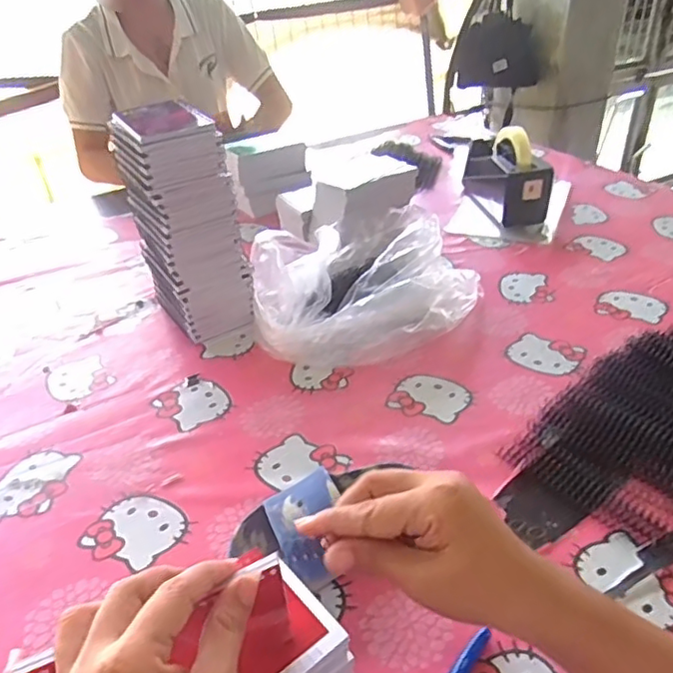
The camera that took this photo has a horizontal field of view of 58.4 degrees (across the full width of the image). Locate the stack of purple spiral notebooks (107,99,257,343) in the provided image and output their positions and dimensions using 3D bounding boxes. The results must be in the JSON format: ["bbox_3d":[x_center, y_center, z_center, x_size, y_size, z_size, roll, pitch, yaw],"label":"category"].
[{"bbox_3d":[-0.182,-0.128,0.729,0.115,0.259,0.124,-16,36,-17],"label":"stack of purple spiral notebooks"}]

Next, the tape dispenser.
[{"bbox_3d":[0.284,-0.281,1.016,0.083,0.124,0.209,-6,34,-3],"label":"tape dispenser"}]

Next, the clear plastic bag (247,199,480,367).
[{"bbox_3d":[0.037,-0.078,0.775,0.285,0.102,0.241,-6,34,-3],"label":"clear plastic bag"}]

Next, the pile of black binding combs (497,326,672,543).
[{"bbox_3d":[0.310,0.074,0.585,0.282,0.037,0.164,-23,39,-26],"label":"pile of black binding combs"}]

